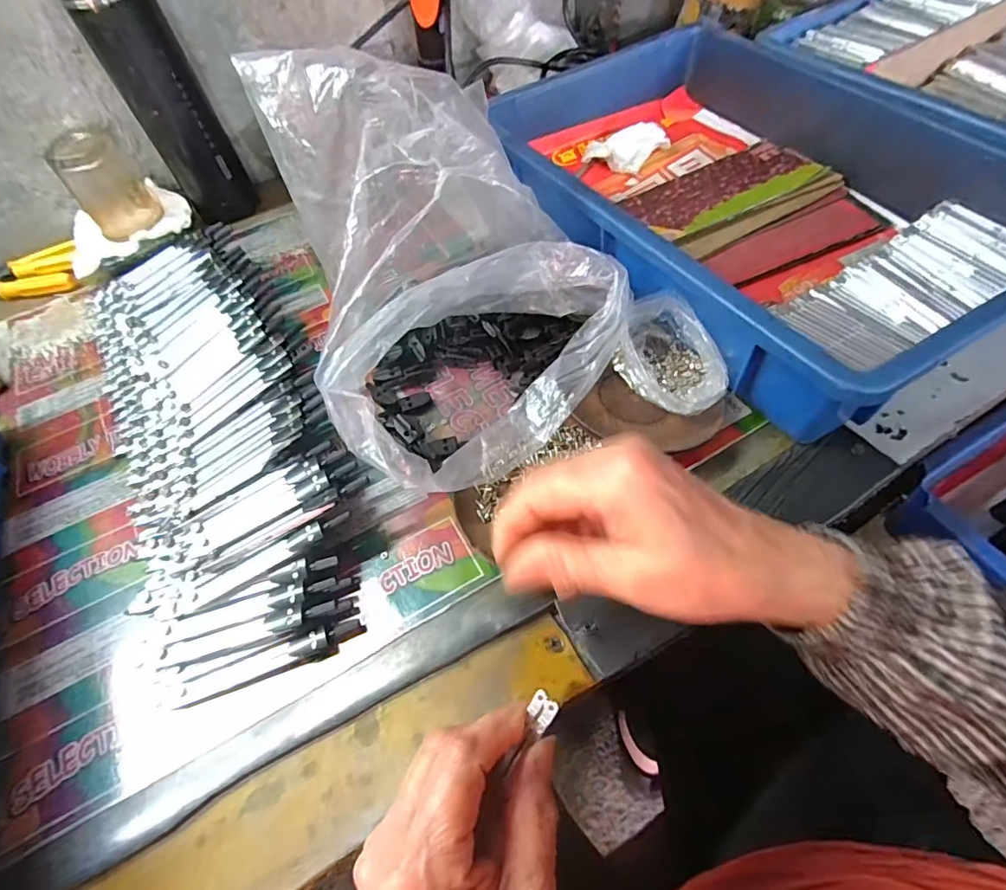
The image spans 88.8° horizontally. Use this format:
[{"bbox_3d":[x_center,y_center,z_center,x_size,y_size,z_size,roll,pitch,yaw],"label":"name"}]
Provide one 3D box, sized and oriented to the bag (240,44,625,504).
[{"bbox_3d":[-0.051,-0.129,0.342,0.214,0.153,0.260,-33,60,-15],"label":"bag"}]

